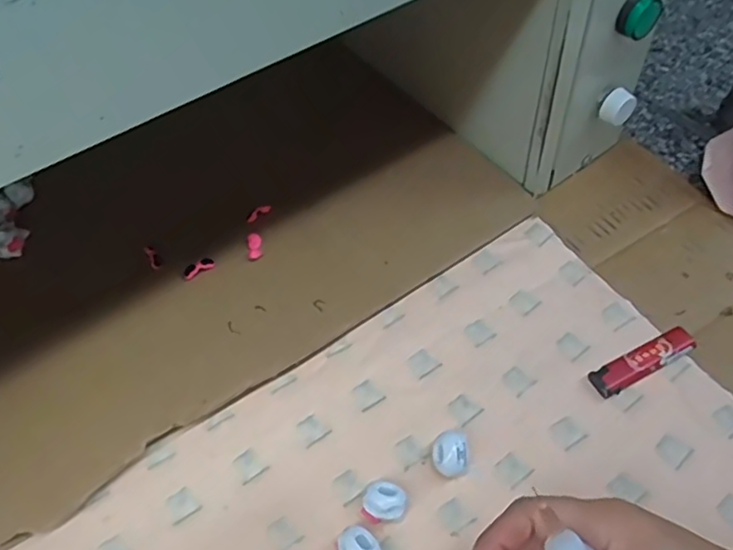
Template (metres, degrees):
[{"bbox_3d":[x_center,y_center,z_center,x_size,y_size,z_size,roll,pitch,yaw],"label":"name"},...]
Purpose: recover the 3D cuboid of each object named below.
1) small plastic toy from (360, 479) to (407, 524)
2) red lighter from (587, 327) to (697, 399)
[{"bbox_3d":[0.010,0.131,0.359,0.024,0.019,0.021,-1,55,2],"label":"small plastic toy"},{"bbox_3d":[0.185,0.058,0.413,0.075,0.013,0.019,-23,57,-14],"label":"red lighter"}]

